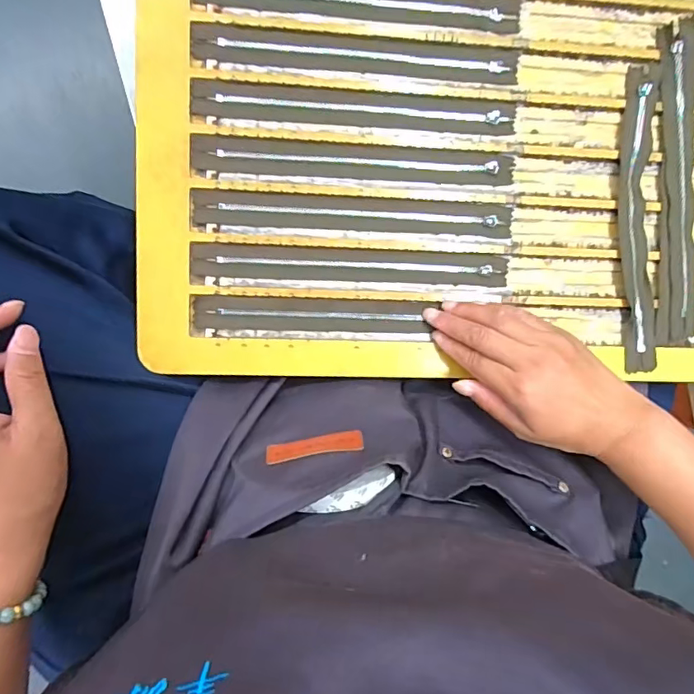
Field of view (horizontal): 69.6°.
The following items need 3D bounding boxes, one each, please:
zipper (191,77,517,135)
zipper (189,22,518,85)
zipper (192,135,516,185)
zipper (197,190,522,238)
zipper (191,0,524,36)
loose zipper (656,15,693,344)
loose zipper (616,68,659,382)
[{"bbox_3d":[0.009,-0.190,0.398,0.255,0.006,0.028,0,94,-6],"label":"zipper"},{"bbox_3d":[0.010,-0.231,0.396,0.255,0.004,0.031,0,94,-6],"label":"zipper"},{"bbox_3d":[0.009,-0.148,0.399,0.254,0.004,0.028,0,94,-6],"label":"zipper"},{"bbox_3d":[0.008,-0.106,0.404,0.255,0.006,0.026,1,94,-6],"label":"zipper"},{"bbox_3d":[0.011,-0.271,0.393,0.256,0.006,0.028,1,102,-7],"label":"zipper"},{"bbox_3d":[0.280,-0.134,0.420,0.036,0.017,0.258,-5,95,-5],"label":"loose zipper"},{"bbox_3d":[0.247,-0.104,0.424,0.034,0.007,0.250,-3,95,-5],"label":"loose zipper"}]

